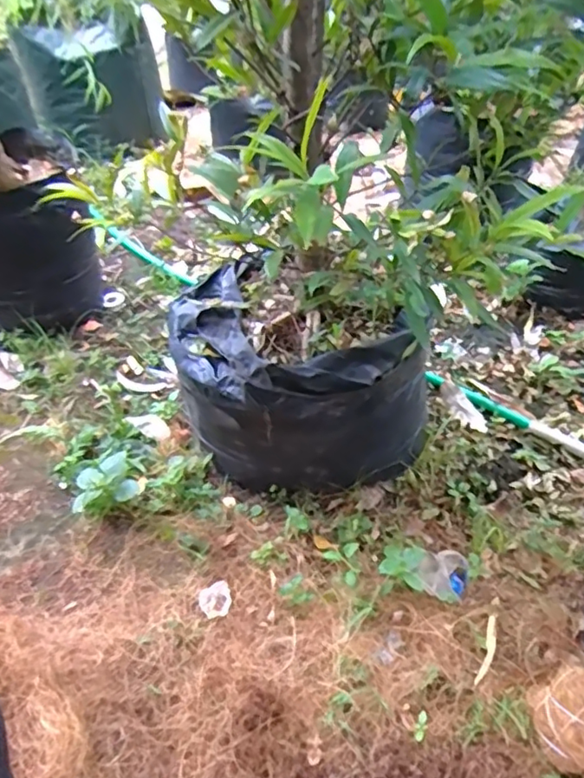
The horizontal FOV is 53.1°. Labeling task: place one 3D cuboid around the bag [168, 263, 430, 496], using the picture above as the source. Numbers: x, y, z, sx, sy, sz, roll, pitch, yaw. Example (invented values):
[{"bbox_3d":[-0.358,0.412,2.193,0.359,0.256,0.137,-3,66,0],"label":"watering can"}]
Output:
[{"bbox_3d":[0.004,-0.019,0.888,0.324,0.250,0.335,-23,45,-27],"label":"bag"}]

